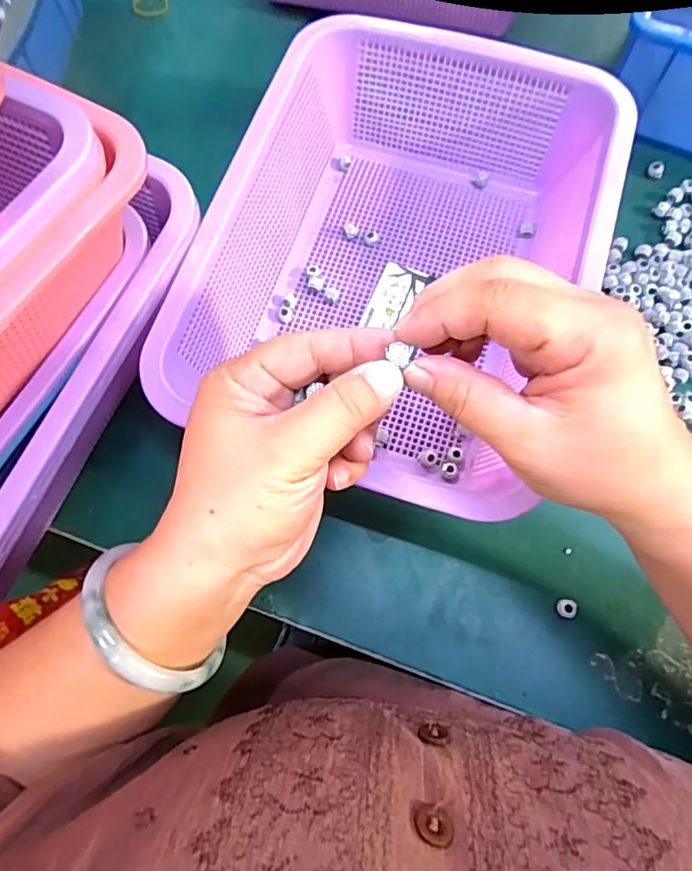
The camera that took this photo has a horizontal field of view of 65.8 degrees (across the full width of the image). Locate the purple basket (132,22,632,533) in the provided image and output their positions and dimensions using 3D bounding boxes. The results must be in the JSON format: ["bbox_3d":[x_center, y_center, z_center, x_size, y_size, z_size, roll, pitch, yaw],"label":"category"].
[{"bbox_3d":[0.035,-0.110,0.343,0.219,0.081,0.299,18,74,5],"label":"purple basket"}]

